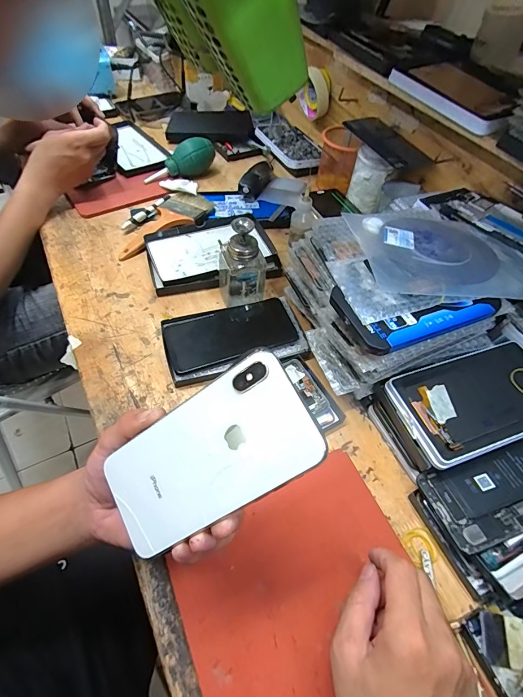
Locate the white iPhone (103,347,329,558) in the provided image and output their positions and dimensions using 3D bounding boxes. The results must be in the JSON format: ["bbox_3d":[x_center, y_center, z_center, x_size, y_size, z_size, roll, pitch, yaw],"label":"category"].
[{"bbox_3d":[-0.034,0.064,0.216,0.135,0.005,0.069,-35,76,15],"label":"white iPhone"}]

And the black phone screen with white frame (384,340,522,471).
[{"bbox_3d":[0.234,0.053,0.391,0.179,0.009,0.101,-16,56,-14],"label":"black phone screen with white frame"}]

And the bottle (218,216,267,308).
[{"bbox_3d":[-0.025,-0.116,0.478,0.062,0.101,0.055,-2,54,-5],"label":"bottle"}]

